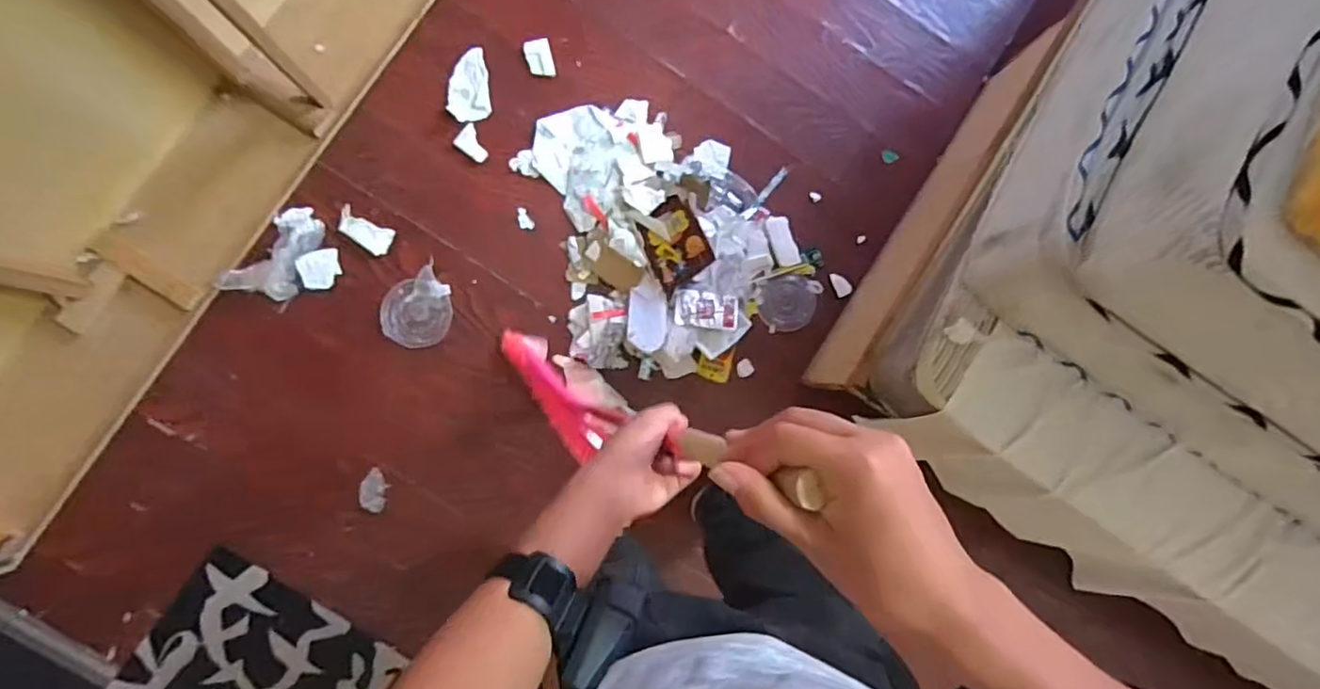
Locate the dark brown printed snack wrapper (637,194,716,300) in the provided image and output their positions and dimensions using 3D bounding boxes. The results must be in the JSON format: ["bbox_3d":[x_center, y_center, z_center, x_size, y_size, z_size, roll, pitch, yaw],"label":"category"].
[{"bbox_3d":[0.031,-0.211,1.289,0.127,0.026,0.173,-27,83,17],"label":"dark brown printed snack wrapper"}]

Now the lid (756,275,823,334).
[{"bbox_3d":[0.290,-0.093,1.368,0.150,0.009,0.120,-10,88,-8],"label":"lid"}]

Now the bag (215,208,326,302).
[{"bbox_3d":[-0.749,-0.166,1.228,0.118,0.045,0.215,40,82,-4],"label":"bag"}]

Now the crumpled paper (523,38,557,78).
[{"bbox_3d":[-0.258,-0.615,1.319,0.058,0.005,0.084,-13,88,-8],"label":"crumpled paper"}]

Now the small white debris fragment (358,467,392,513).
[{"bbox_3d":[-0.572,0.293,1.229,0.053,0.014,0.081,16,84,-6],"label":"small white debris fragment"}]

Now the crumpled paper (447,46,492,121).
[{"bbox_3d":[-0.405,-0.548,1.292,0.086,0.011,0.157,-7,87,-8],"label":"crumpled paper"}]

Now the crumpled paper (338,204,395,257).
[{"bbox_3d":[-0.600,-0.230,1.244,0.116,0.014,0.059,29,83,-5],"label":"crumpled paper"}]

